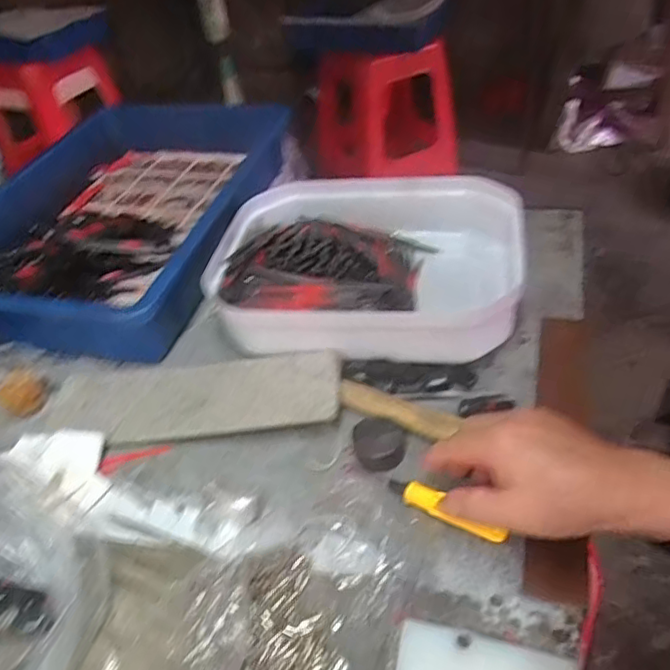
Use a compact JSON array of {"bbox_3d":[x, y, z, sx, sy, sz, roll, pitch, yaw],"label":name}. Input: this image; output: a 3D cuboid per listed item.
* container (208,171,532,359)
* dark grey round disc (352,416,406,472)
[{"bbox_3d":[0.027,-0.065,0.573,0.267,0.069,0.216,2,42,10],"label":"container"},{"bbox_3d":[0.032,0.078,0.443,0.037,0.011,0.042,-9,41,-1],"label":"dark grey round disc"}]

